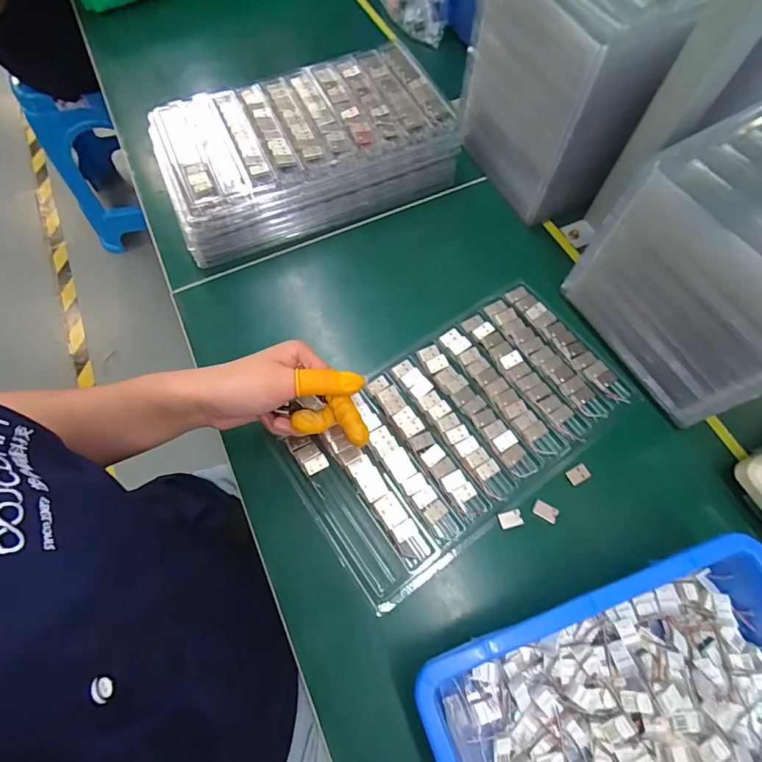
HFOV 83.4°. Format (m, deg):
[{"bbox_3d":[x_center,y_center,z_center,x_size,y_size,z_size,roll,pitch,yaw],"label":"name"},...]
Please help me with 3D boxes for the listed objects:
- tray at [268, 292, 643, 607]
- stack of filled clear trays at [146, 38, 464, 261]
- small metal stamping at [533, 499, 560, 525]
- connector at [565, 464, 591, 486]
[{"bbox_3d":[0.067,0.037,0.372,0.281,0.011,0.156,-33,68,-13],"label":"tray"},{"bbox_3d":[-0.086,-0.252,0.476,0.291,0.081,0.172,-22,69,-9],"label":"stack of filled clear trays"},{"bbox_3d":[0.132,0.105,0.344,0.019,0.004,0.013,24,69,10],"label":"small metal stamping"},{"bbox_3d":[0.163,0.078,0.355,0.018,0.004,0.013,-25,69,-10],"label":"connector"}]

